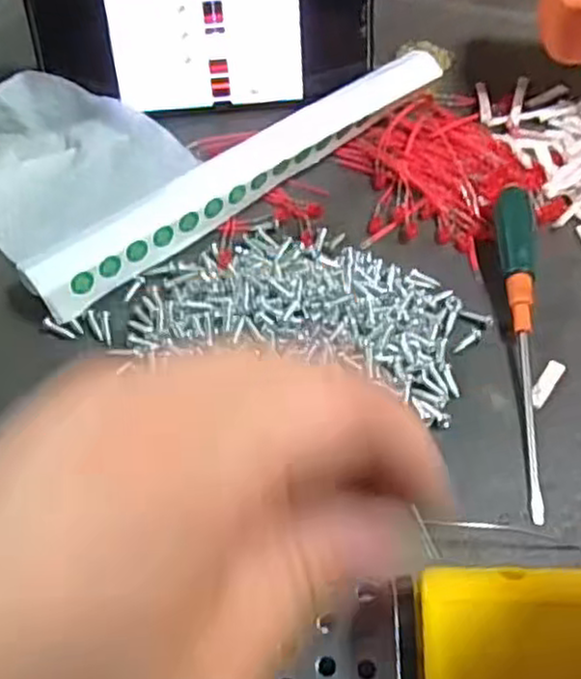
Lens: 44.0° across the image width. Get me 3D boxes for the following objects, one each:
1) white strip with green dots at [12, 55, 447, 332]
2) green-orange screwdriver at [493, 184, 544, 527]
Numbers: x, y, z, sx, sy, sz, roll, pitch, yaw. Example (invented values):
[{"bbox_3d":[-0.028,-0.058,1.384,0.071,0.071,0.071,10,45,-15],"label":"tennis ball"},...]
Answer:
[{"bbox_3d":[-0.018,-0.078,0.331,0.222,0.022,0.028,-35,61,-23],"label":"white strip with green dots"},{"bbox_3d":[0.094,-0.003,0.282,0.015,0.016,0.149,3,54,1],"label":"green-orange screwdriver"}]

